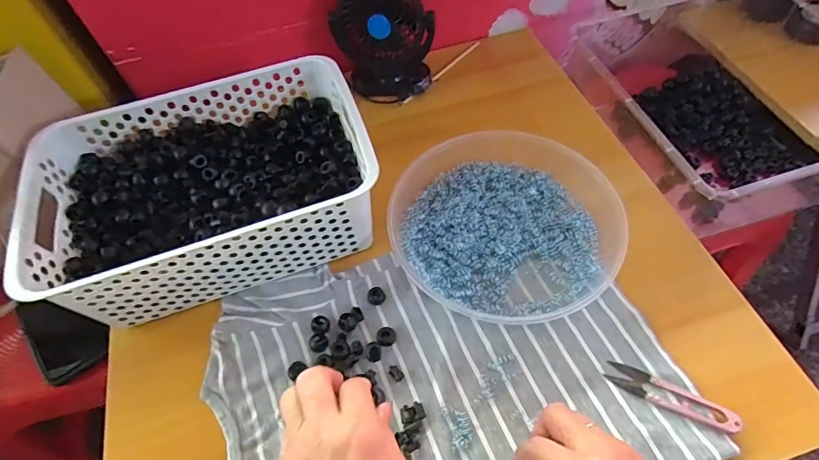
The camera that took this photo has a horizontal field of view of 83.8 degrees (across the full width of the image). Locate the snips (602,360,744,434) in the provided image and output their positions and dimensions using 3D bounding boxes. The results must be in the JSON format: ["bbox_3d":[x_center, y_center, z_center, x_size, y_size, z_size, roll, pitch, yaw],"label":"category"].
[{"bbox_3d":[0.219,0.139,0.383,0.100,0.015,0.023,24,61,17],"label":"snips"}]

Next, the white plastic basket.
[{"bbox_3d":[-0.194,-0.043,0.464,0.299,0.108,0.203,-19,58,-9],"label":"white plastic basket"}]

